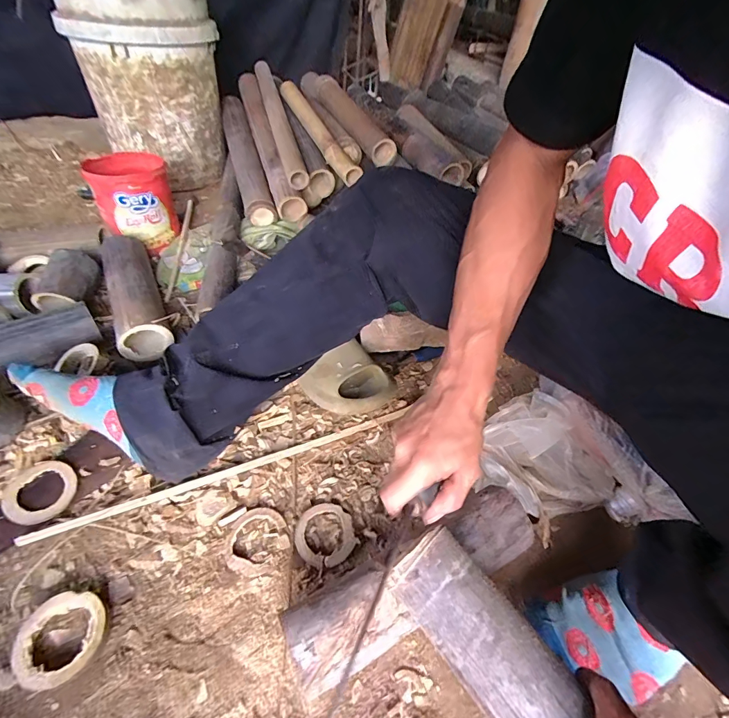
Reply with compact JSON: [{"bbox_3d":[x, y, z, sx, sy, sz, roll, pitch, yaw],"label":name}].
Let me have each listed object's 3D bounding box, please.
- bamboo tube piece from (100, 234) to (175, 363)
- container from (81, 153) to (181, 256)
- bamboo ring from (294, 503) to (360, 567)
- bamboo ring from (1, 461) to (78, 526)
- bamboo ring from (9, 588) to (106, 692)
[{"bbox_3d":[-0.384,-0.122,0.646,0.075,0.065,0.280,-18,53,-19],"label":"bamboo tube piece"},{"bbox_3d":[-0.448,-0.313,0.764,0.127,0.139,0.140,-17,52,-18],"label":"container"},{"bbox_3d":[-0.045,0.200,0.442,0.067,0.010,0.067,2,49,-2],"label":"bamboo ring"},{"bbox_3d":[-0.376,0.153,0.447,0.075,0.016,0.070,2,49,-2],"label":"bamboo ring"},{"bbox_3d":[-0.282,0.261,0.360,0.071,0.023,0.071,2,49,-2],"label":"bamboo ring"}]

